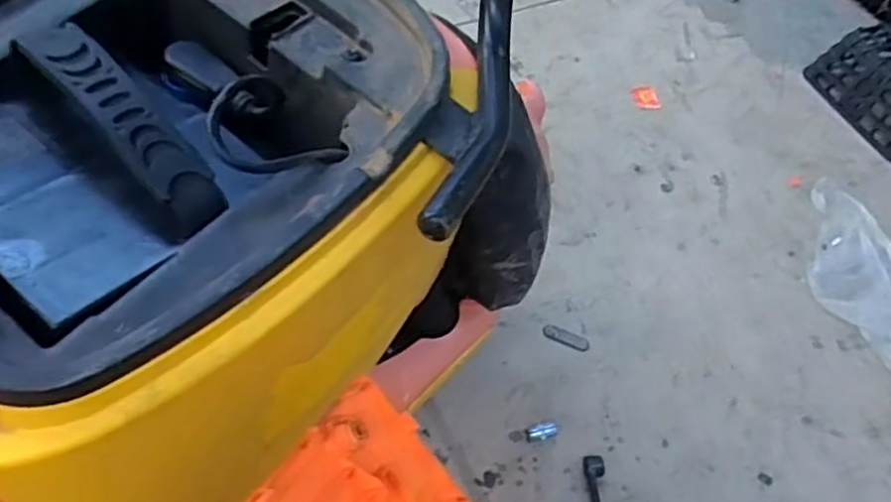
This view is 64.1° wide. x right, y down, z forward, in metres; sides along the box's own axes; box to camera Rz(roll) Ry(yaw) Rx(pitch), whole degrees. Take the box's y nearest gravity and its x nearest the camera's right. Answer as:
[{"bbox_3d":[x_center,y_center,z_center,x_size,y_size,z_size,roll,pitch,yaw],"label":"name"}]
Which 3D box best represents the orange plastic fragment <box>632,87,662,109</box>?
[{"bbox_3d":[0.401,-0.305,1.416,0.052,0.005,0.060,-3,52,-8],"label":"orange plastic fragment"}]

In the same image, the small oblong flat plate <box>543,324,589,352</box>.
[{"bbox_3d":[0.179,0.130,1.058,0.070,0.005,0.021,21,53,11],"label":"small oblong flat plate"}]

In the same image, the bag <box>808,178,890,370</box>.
[{"bbox_3d":[0.693,0.039,1.168,0.184,0.021,0.401,0,52,-6],"label":"bag"}]

